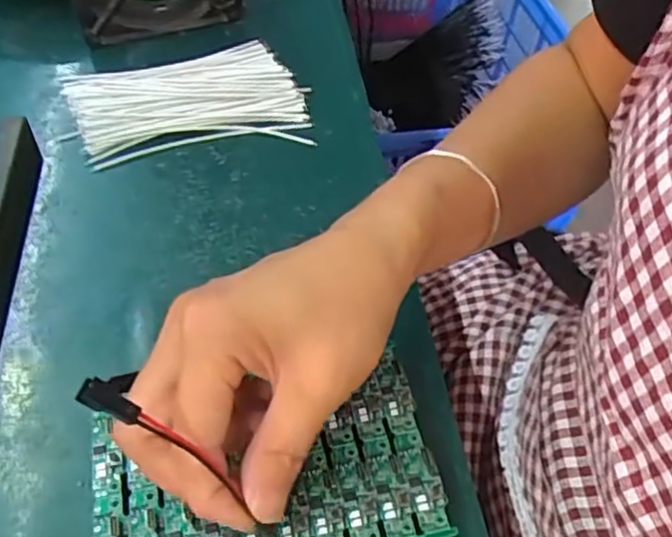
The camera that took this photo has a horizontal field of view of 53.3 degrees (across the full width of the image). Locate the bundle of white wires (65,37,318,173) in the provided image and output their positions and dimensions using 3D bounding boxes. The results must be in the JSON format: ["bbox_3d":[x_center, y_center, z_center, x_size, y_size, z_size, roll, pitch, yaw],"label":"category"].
[{"bbox_3d":[-0.102,-0.115,0.456,0.158,0.016,0.094,-7,53,-8],"label":"bundle of white wires"}]

